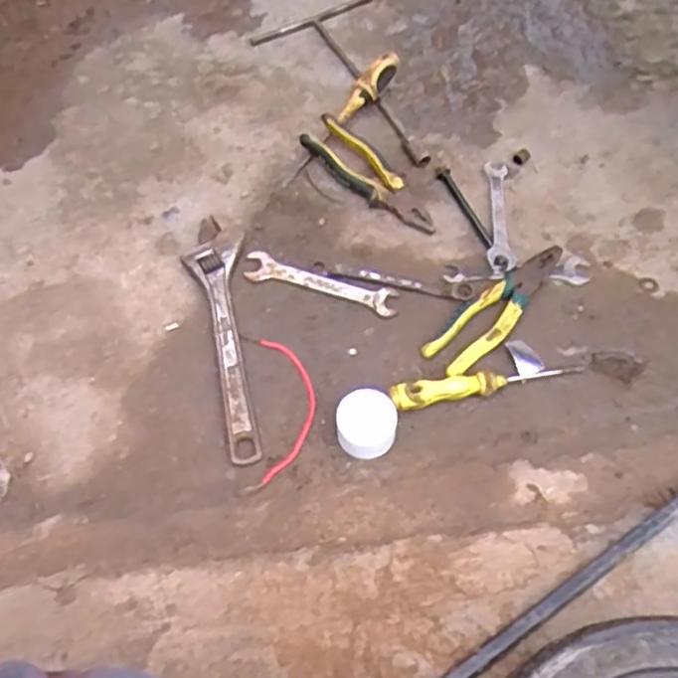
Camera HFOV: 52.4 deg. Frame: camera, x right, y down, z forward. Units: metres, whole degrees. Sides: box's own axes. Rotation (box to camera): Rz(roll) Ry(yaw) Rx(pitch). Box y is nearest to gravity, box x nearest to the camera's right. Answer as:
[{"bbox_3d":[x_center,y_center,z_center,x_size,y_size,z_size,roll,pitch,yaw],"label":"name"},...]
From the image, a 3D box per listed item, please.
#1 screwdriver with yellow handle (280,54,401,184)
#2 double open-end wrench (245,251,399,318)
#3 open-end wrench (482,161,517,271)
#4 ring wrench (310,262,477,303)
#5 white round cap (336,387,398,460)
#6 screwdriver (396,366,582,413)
[{"bbox_3d":[0.003,-0.263,0.830,0.028,0.032,0.208,38,86,25],"label":"screwdriver with yellow handle"},{"bbox_3d":[-0.020,-0.061,0.760,0.171,0.005,0.033,16,76,10],"label":"double open-end wrench"},{"bbox_3d":[0.181,-0.139,0.777,0.029,0.009,0.135,2,66,-1],"label":"open-end wrench"},{"bbox_3d":[0.058,-0.064,0.755,0.173,0.007,0.023,11,65,7],"label":"ring wrench"},{"bbox_3d":[0.027,0.082,0.672,0.057,0.043,0.054,-1,64,1],"label":"white round cap"},{"bbox_3d":[0.150,0.044,0.691,0.198,0.031,0.023,-11,64,-4],"label":"screwdriver"}]

